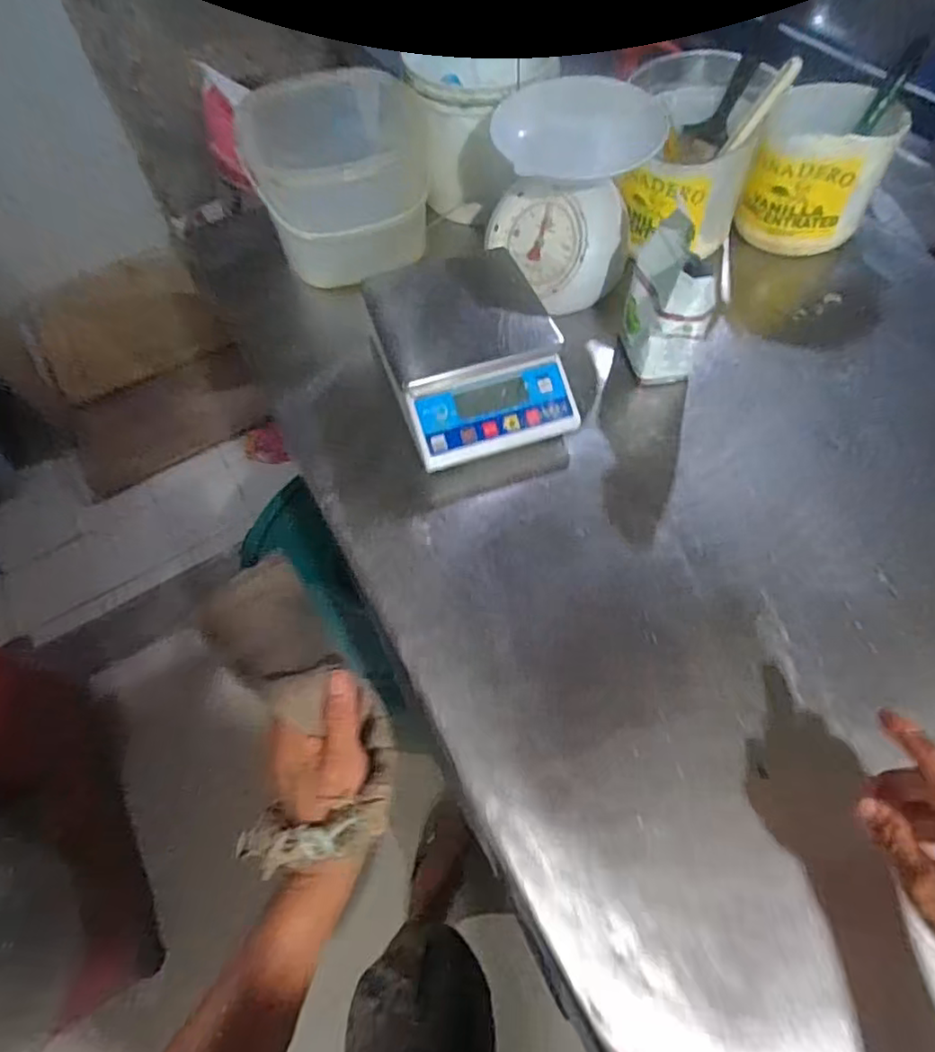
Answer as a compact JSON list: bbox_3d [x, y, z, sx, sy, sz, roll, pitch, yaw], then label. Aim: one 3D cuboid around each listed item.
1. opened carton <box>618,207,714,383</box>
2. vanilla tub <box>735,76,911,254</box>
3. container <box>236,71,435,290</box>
[{"bbox_3d":[0.215,-0.240,0.661,0.065,0.162,0.098,-5,59,-1],"label":"opened carton"},{"bbox_3d":[0.448,-0.452,0.775,0.152,0.135,0.162,27,64,19],"label":"vanilla tub"},{"bbox_3d":[-0.166,-0.462,0.790,0.210,0.155,0.218,-21,60,-11],"label":"container"}]

